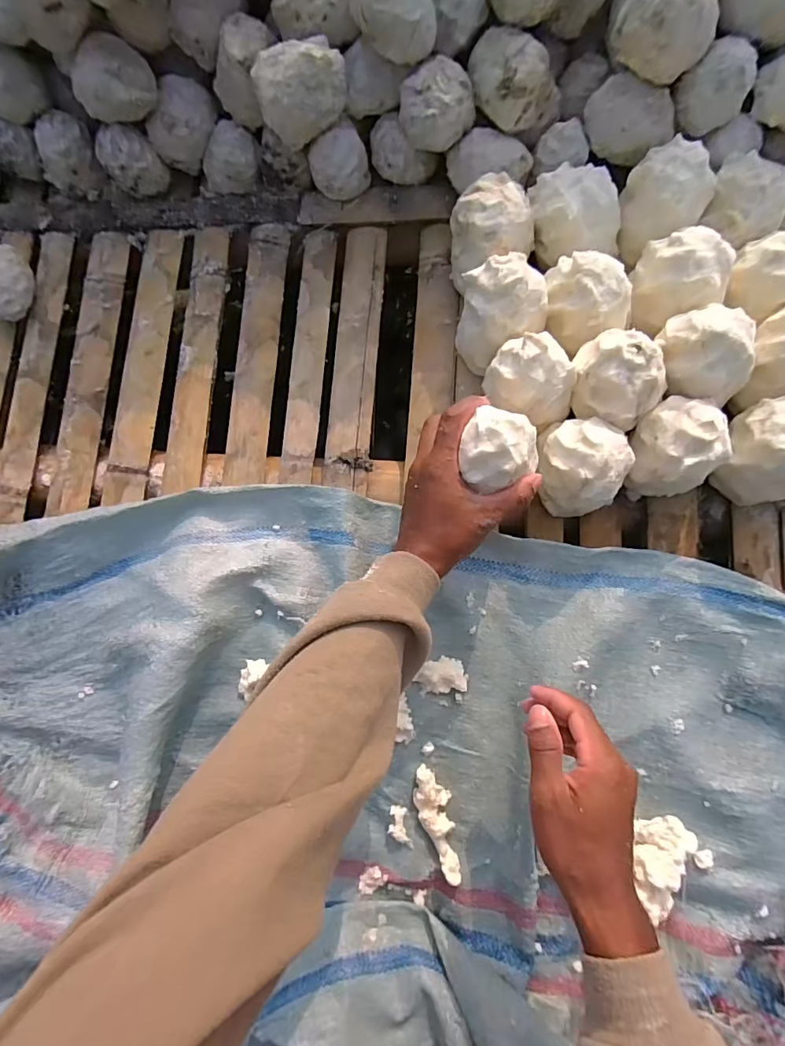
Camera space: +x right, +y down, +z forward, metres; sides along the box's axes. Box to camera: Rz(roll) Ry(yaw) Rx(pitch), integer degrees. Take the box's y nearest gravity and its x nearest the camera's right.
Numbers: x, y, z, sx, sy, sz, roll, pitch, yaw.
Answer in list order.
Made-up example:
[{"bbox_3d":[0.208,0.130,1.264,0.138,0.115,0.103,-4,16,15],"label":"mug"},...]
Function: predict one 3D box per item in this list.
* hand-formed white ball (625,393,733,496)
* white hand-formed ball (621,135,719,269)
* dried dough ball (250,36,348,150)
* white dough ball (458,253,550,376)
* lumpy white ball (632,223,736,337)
[{"bbox_3d":[0.270,-0.072,0.454,0.072,0.074,0.085,0,81,4],"label":"hand-formed white ball"},{"bbox_3d":[0.271,-0.321,0.479,0.069,0.069,0.072,-1,81,4],"label":"white hand-formed ball"},{"bbox_3d":[-0.088,-0.423,0.473,0.086,0.060,0.056,-14,80,1],"label":"dried dough ball"},{"bbox_3d":[0.111,-0.213,0.495,0.089,0.103,0.082,-25,80,-1],"label":"white dough ball"},{"bbox_3d":[0.278,-0.236,0.464,0.073,0.063,0.075,-1,81,4],"label":"lumpy white ball"}]

